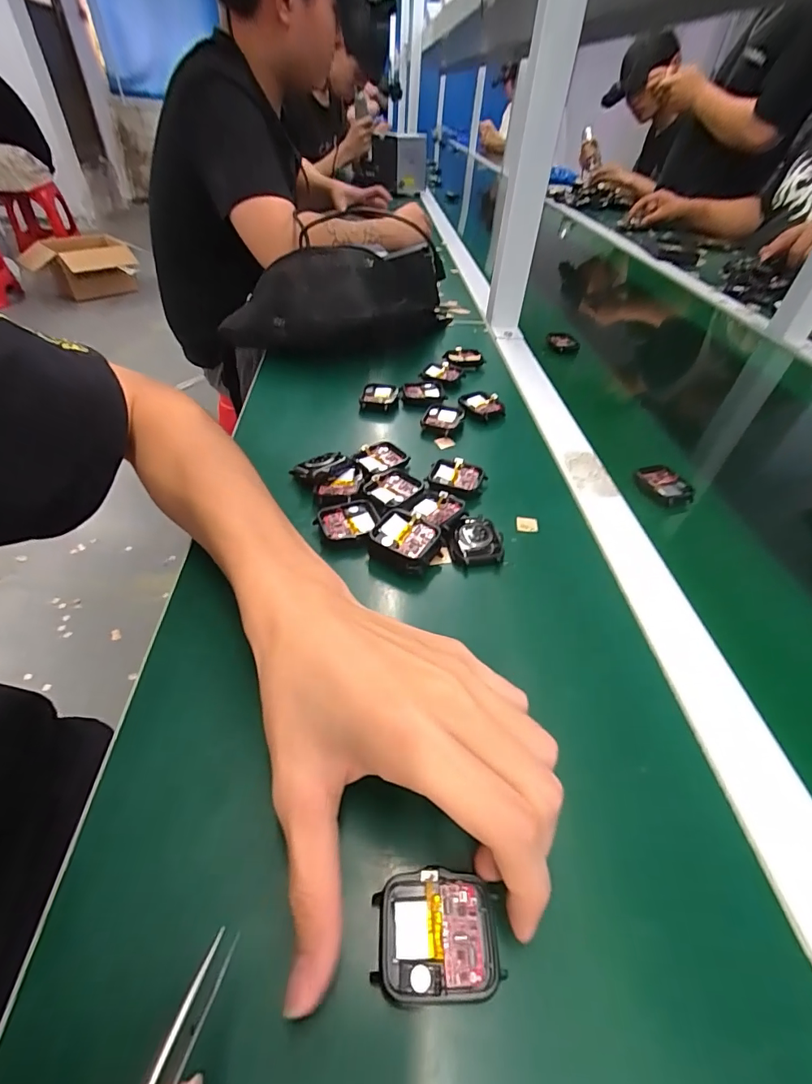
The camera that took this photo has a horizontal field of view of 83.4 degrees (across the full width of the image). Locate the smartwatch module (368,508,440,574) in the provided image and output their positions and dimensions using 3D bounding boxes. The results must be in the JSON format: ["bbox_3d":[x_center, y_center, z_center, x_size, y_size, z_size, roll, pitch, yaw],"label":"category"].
[{"bbox_3d":[-0.002,-0.002,0.318,0.043,0.015,0.038,21,46,16],"label":"smartwatch module"}]

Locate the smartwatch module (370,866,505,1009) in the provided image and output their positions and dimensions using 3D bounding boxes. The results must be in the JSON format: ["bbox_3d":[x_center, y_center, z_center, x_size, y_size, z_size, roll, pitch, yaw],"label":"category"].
[{"bbox_3d":[0.012,0.149,0.173,0.046,0.007,0.037,1,45,-4],"label":"smartwatch module"}]

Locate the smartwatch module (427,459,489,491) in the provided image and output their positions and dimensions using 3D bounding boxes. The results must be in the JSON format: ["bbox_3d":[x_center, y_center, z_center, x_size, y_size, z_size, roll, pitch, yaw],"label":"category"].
[{"bbox_3d":[0.043,-0.056,0.381,0.045,0.006,0.033,15,45,11],"label":"smartwatch module"}]

